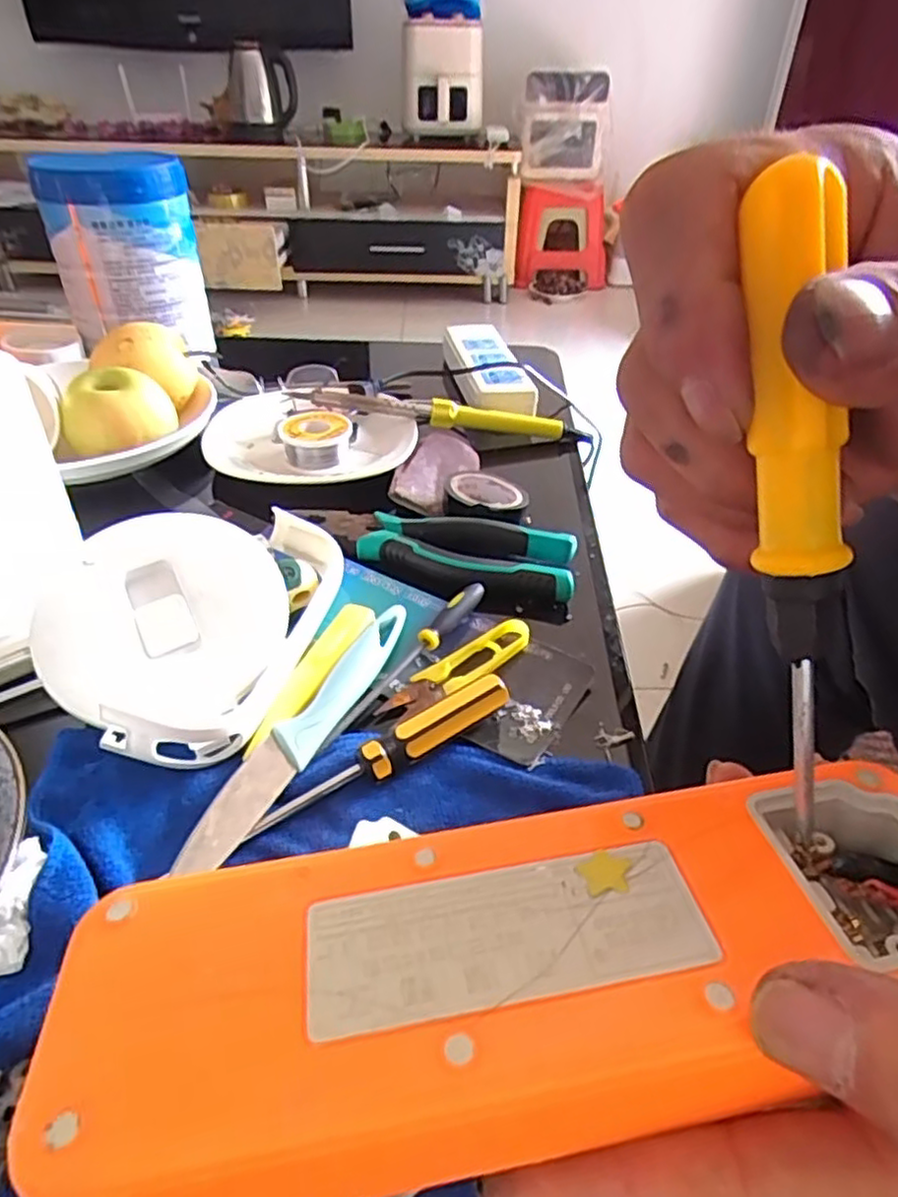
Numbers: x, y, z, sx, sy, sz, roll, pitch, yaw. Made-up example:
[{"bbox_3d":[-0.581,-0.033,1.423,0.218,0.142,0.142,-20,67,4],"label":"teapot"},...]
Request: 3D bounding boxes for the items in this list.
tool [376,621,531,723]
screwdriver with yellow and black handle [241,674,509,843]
[{"bbox_3d":[0.005,0.036,0.364,0.089,0.017,0.024,-21,43,-26],"label":"tool"},{"bbox_3d":[-0.027,0.068,0.312,0.127,0.017,0.016,-22,44,-28],"label":"screwdriver with yellow and black handle"}]

